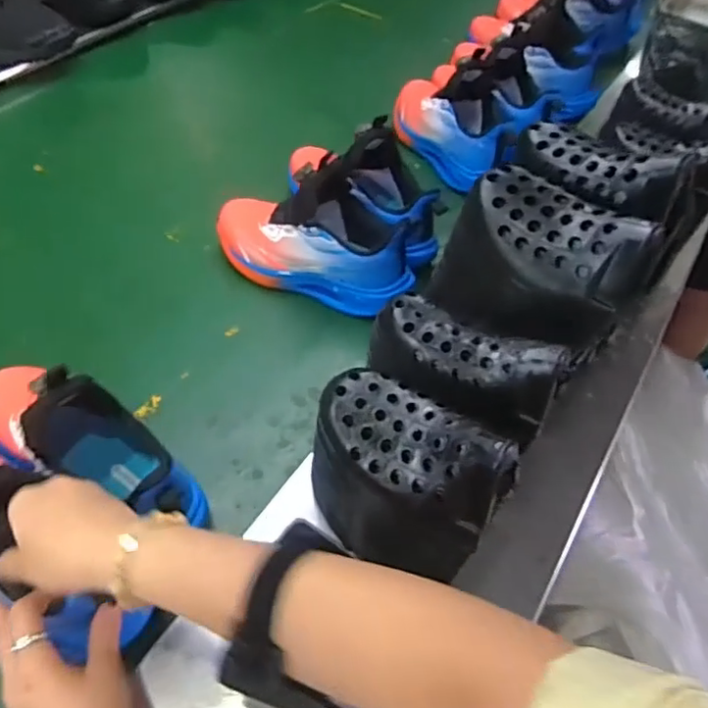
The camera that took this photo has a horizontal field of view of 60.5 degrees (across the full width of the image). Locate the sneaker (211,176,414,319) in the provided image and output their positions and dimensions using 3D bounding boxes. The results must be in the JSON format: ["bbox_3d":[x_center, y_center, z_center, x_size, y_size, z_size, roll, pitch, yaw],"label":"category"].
[{"bbox_3d":[-0.055,-0.135,0.718,0.258,0.116,0.105,21,54,11],"label":"sneaker"}]

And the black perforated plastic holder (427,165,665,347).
[{"bbox_3d":[0.149,-0.077,0.504,0.093,0.107,0.164,-35,63,-26],"label":"black perforated plastic holder"}]

